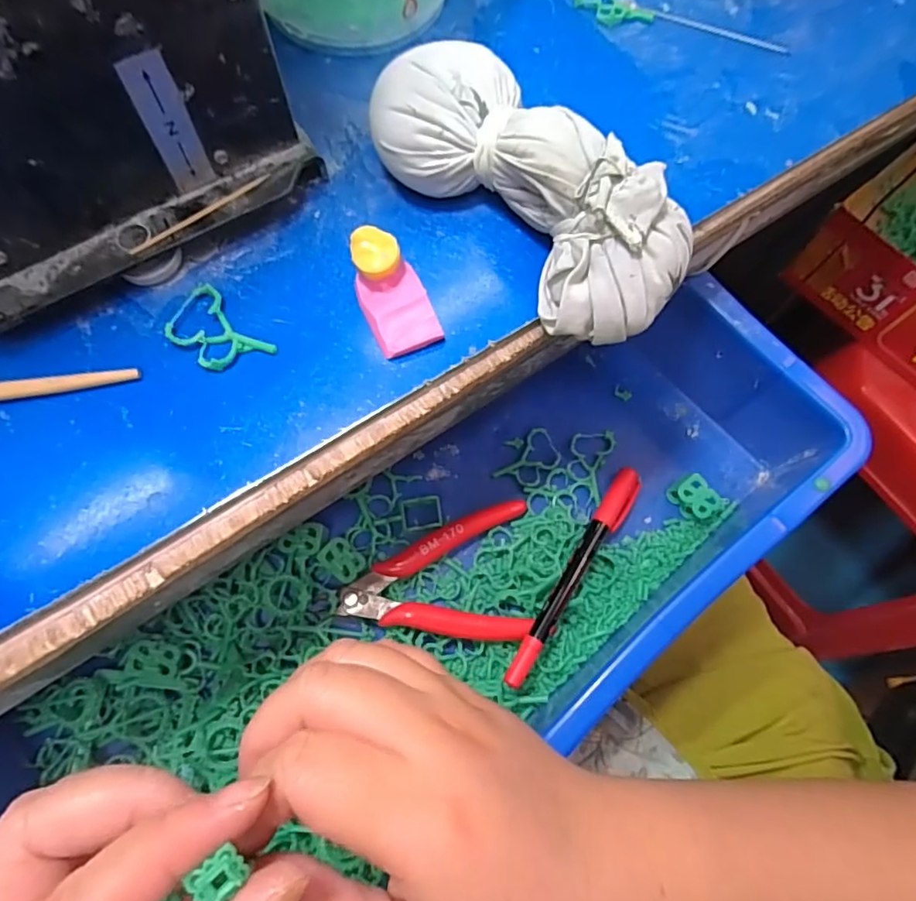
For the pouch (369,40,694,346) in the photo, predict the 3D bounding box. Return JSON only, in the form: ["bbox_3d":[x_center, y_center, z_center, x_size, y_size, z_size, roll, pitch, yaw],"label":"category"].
[{"bbox_3d":[0.026,-0.098,0.217,0.057,0.043,0.133,-42,77,-13],"label":"pouch"}]

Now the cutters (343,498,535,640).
[{"bbox_3d":[-0.007,0.073,0.314,0.106,0.014,0.074,-13,72,-5],"label":"cutters"}]

